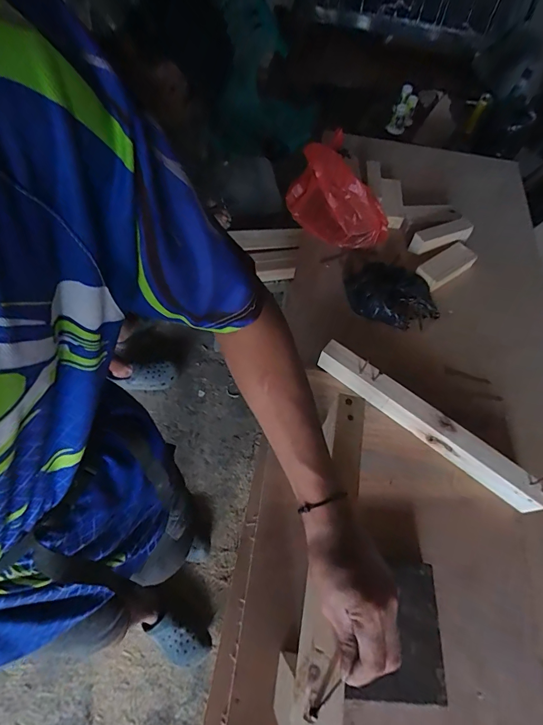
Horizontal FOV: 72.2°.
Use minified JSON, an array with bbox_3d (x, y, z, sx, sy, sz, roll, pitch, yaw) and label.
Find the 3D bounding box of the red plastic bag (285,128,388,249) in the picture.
[{"bbox_3d":[0.155,-0.371,0.849,0.258,0.172,0.096,22,62,6],"label":"red plastic bag"}]

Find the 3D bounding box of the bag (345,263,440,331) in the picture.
[{"bbox_3d":[0.264,-0.156,0.798,0.206,0.061,0.172,22,63,8],"label":"bag"}]

